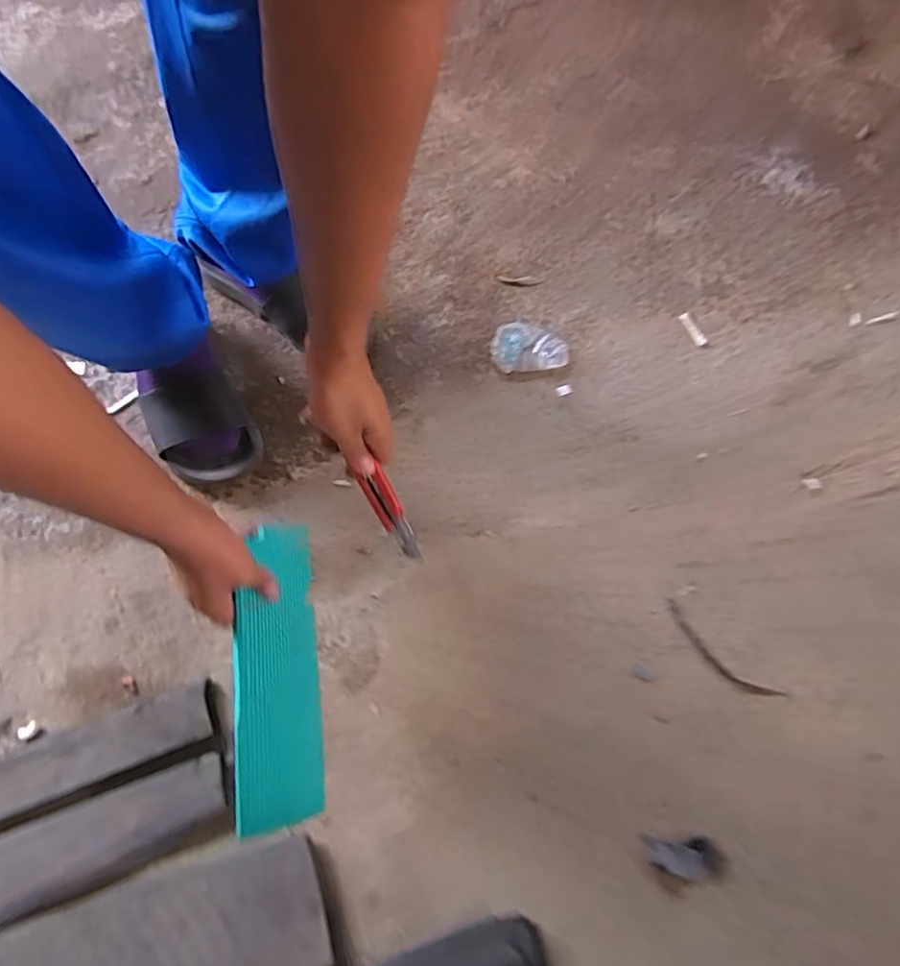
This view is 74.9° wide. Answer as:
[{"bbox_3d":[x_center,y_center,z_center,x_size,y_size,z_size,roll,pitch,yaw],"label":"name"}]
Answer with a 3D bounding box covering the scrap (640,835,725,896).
[{"bbox_3d":[0.248,0.399,0.618,0.079,0.004,0.051,-5,72,-3],"label":"scrap"}]

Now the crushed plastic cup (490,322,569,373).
[{"bbox_3d":[0.110,-0.192,0.823,0.104,0.036,0.071,-6,72,-3],"label":"crushed plastic cup"}]

